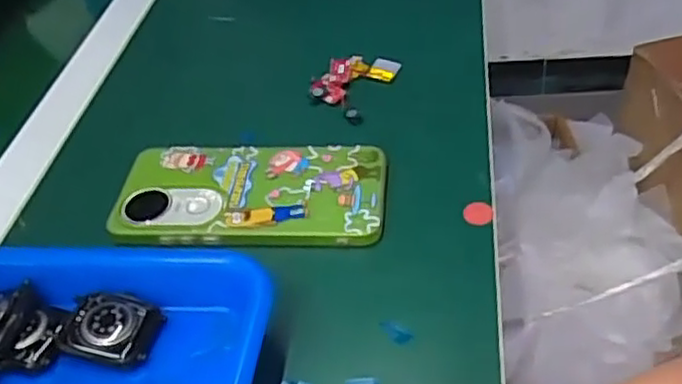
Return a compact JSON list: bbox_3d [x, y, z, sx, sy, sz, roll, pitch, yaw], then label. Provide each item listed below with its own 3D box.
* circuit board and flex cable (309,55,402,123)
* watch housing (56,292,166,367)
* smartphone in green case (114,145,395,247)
[{"bbox_3d":[0.005,-0.074,0.466,0.049,0.010,0.057,20,51,27],"label":"circuit board and flex cable"},{"bbox_3d":[-0.111,0.064,0.332,0.042,0.012,0.036,5,46,14],"label":"watch housing"},{"bbox_3d":[-0.053,0.000,0.402,0.154,0.008,0.071,-2,44,8],"label":"smartphone in green case"}]

